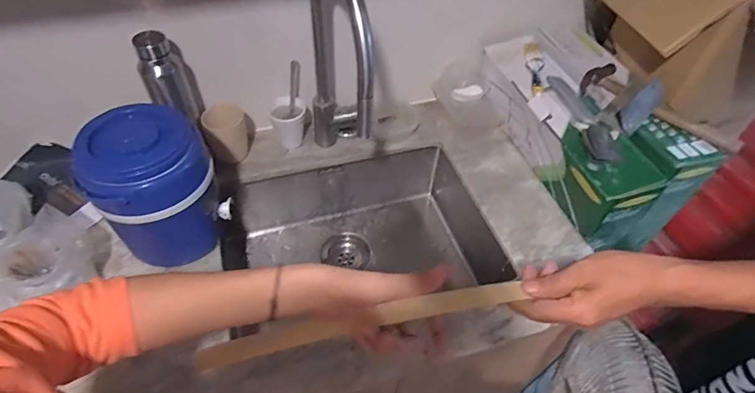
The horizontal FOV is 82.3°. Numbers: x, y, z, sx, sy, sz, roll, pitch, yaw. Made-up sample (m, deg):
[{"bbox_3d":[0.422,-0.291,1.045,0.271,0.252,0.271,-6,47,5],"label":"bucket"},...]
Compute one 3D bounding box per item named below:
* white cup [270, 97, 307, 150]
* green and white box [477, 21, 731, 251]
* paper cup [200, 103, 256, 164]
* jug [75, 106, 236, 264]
[{"bbox_3d":[-0.183,-0.151,0.908,0.070,0.088,0.069,1,50,-1],"label":"white cup"},{"bbox_3d":[0.410,-0.150,0.890,0.243,0.152,0.472,-13,52,-13],"label":"green and white box"},{"bbox_3d":[-0.293,-0.120,0.867,0.091,0.106,0.097,1,50,-1],"label":"paper cup"},{"bbox_3d":[-0.349,-0.008,0.674,0.165,0.219,0.159,33,56,23],"label":"jug"}]

